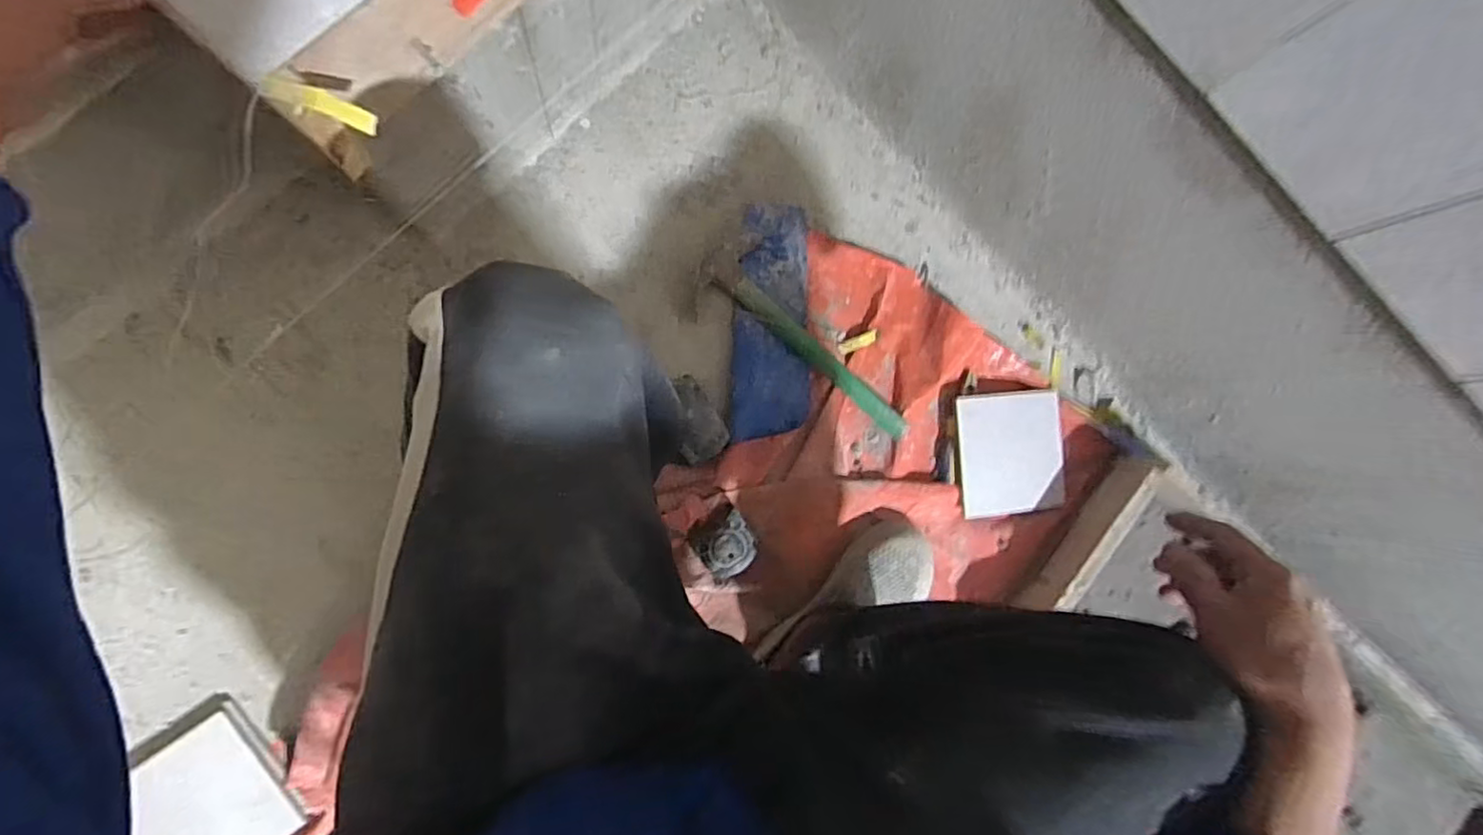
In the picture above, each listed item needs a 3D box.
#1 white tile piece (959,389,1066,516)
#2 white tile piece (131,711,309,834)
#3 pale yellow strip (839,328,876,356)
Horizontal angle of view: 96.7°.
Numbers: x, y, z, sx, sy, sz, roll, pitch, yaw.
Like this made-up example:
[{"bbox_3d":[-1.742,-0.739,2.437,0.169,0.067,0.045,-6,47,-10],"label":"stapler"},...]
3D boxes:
[{"bbox_3d":[0.351,0.047,0.855,0.142,0.016,0.156,-5,86,-7],"label":"white tile piece"},{"bbox_3d":[-0.561,0.412,0.687,0.129,0.008,0.155,-35,107,-32],"label":"white tile piece"},{"bbox_3d":[0.149,-0.096,0.838,0.052,0.008,0.016,-24,89,10],"label":"pale yellow strip"}]

